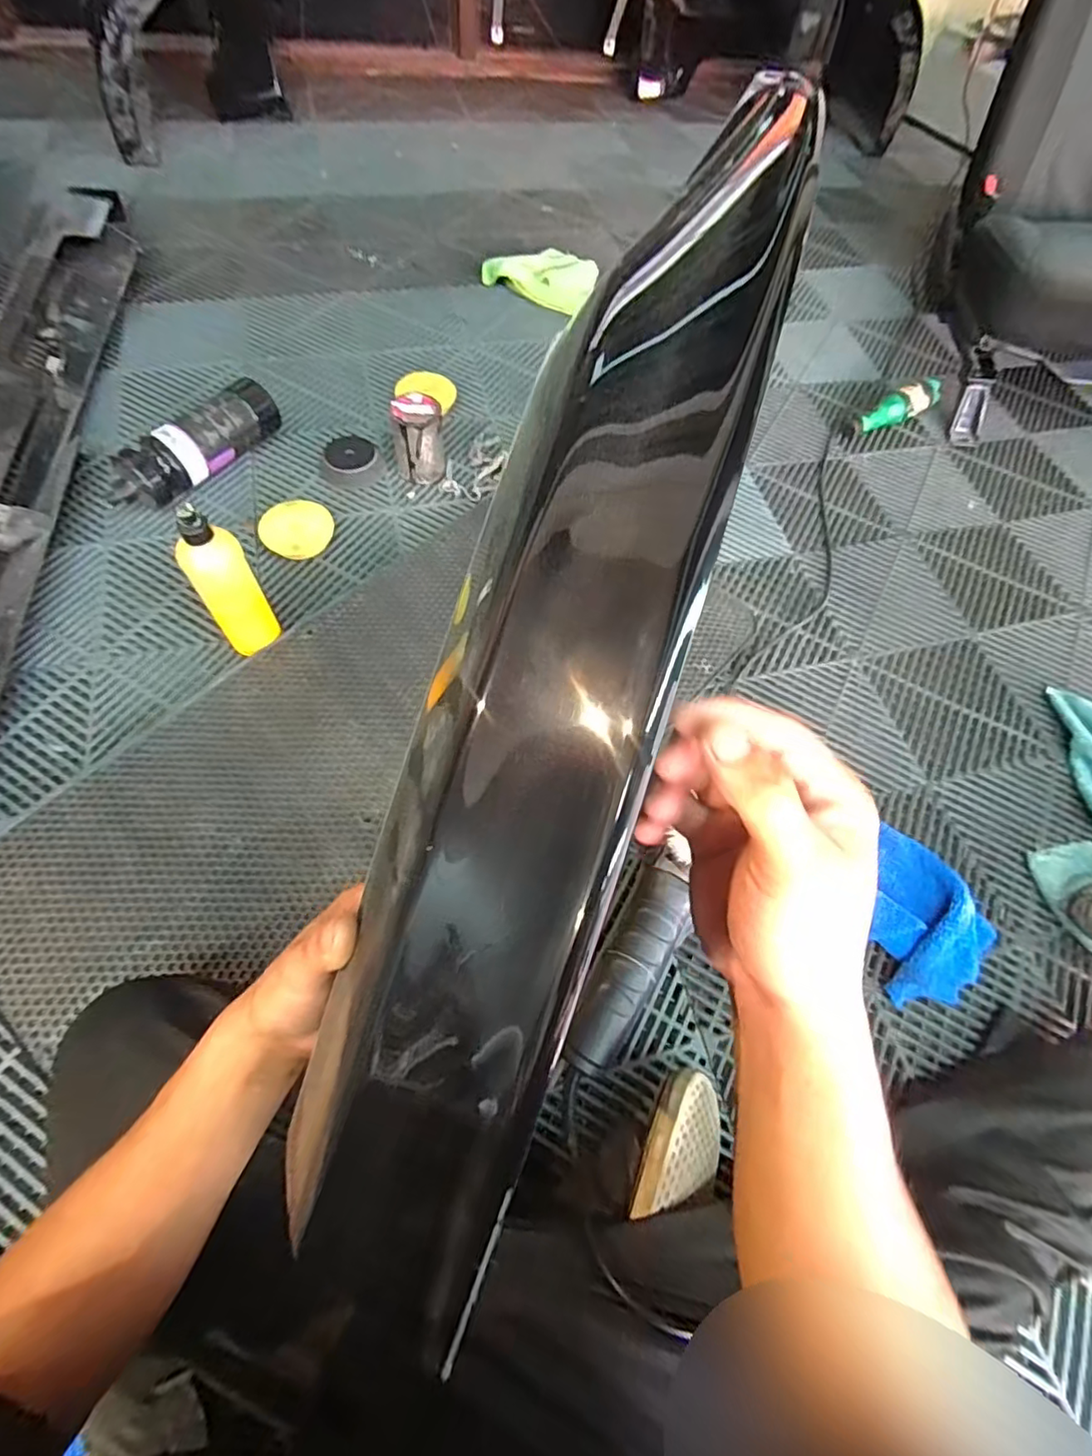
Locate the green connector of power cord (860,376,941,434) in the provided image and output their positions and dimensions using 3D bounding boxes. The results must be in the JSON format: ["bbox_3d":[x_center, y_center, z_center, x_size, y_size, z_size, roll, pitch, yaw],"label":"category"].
[{"bbox_3d":[0.638,-0.576,1.077,0.180,0.053,0.050,-31,70,-17],"label":"green connector of power cord"}]

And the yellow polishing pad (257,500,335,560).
[{"bbox_3d":[-0.360,-0.289,0.865,0.101,0.033,0.099,-28,69,-16],"label":"yellow polishing pad"}]

